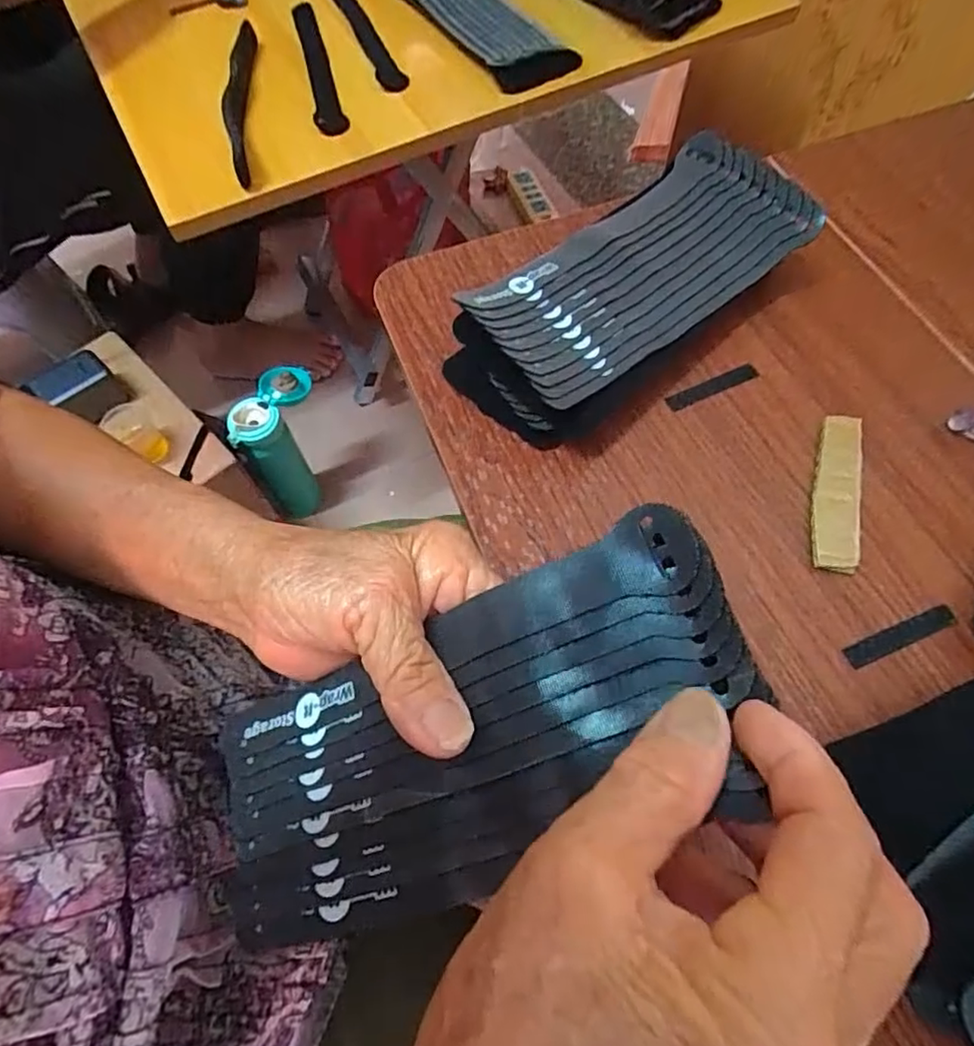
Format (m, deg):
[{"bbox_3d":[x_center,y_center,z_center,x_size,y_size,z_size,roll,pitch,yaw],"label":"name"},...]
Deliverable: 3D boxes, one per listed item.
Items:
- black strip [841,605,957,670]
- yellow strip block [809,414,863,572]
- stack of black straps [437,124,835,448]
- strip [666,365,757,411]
[{"bbox_3d":[0.182,0.050,0.264,0.055,0.004,0.010,-20,65,-8],"label":"black strip"},{"bbox_3d":[0.171,-0.017,0.293,0.020,0.008,0.087,14,65,8],"label":"yellow strip block"},{"bbox_3d":[0.079,-0.128,0.327,0.207,0.040,0.091,-40,69,-16],"label":"stack of black straps"},{"bbox_3d":[0.121,-0.074,0.327,0.057,0.006,0.011,-25,66,-10],"label":"strip"}]

